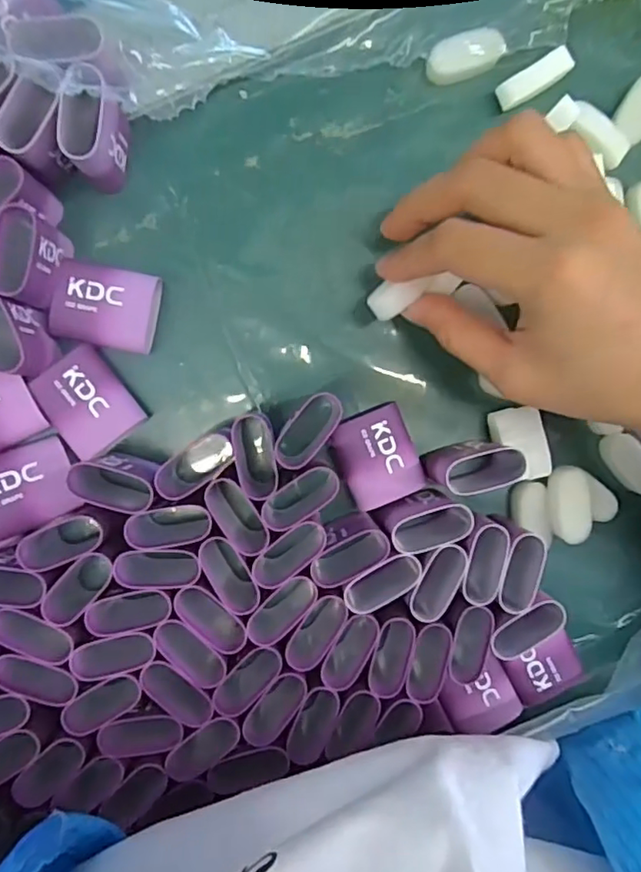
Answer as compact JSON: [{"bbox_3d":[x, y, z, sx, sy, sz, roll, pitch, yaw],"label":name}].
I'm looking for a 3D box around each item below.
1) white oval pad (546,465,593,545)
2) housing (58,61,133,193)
[{"bbox_3d":[0.115,0.032,0.269,0.018,0.008,0.034,-12,93,-3],"label":"white oval pad"},{"bbox_3d":[-0.091,-0.122,0.239,0.017,0.044,0.035,13,91,-4],"label":"housing"}]

